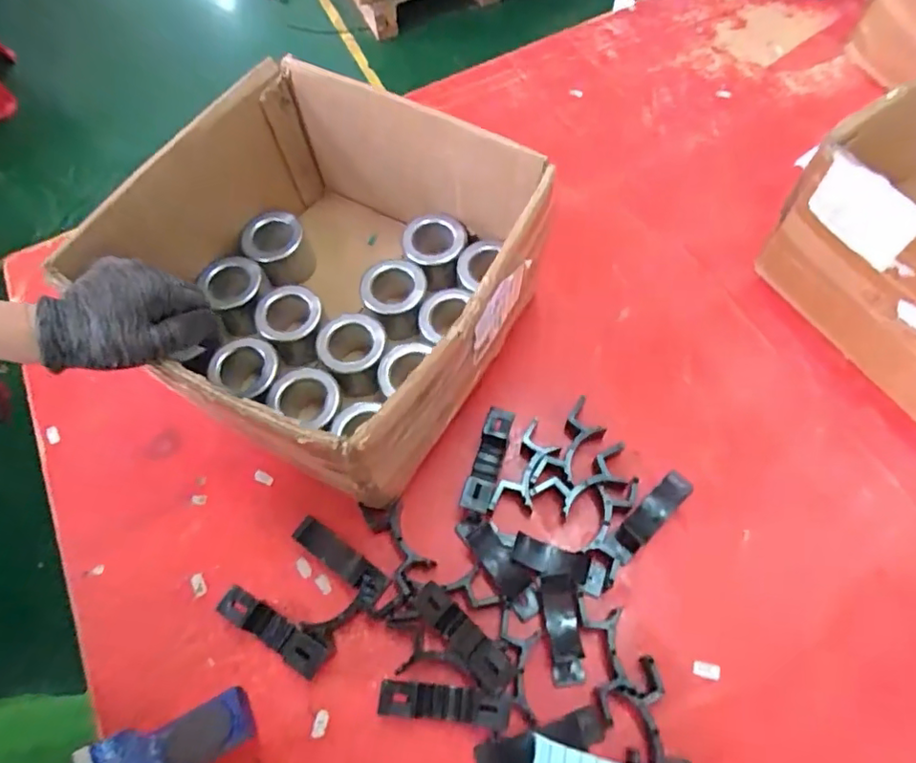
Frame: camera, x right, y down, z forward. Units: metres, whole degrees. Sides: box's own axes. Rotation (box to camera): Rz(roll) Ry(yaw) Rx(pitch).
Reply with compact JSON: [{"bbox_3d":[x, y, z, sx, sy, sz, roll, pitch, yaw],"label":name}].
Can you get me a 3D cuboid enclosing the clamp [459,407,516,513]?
[{"bbox_3d":[0.028,0.077,0.547,0.025,0.035,0.100,15,66,10],"label":"clamp"}]

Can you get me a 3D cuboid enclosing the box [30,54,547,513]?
[{"bbox_3d":[-0.119,-0.091,0.567,0.329,0.199,0.323,26,68,14],"label":"box"}]

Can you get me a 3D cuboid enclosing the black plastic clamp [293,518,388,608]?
[{"bbox_3d":[-0.108,0.161,0.519,0.100,0.026,0.030,32,70,17],"label":"black plastic clamp"}]

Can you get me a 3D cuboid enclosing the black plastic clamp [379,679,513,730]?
[{"bbox_3d":[-0.010,0.256,0.458,0.100,0.037,0.026,6,65,6],"label":"black plastic clamp"}]

